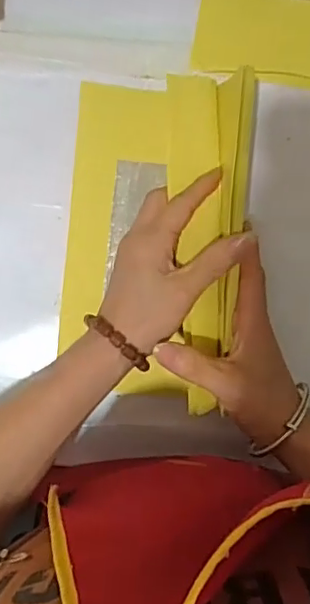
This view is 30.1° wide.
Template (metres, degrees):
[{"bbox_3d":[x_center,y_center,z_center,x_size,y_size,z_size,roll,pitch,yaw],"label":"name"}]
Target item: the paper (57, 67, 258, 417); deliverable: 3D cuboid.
[{"bbox_3d":[-0.003,-0.048,0.398,0.119,0.066,0.210,5,88,0],"label":"paper"}]

